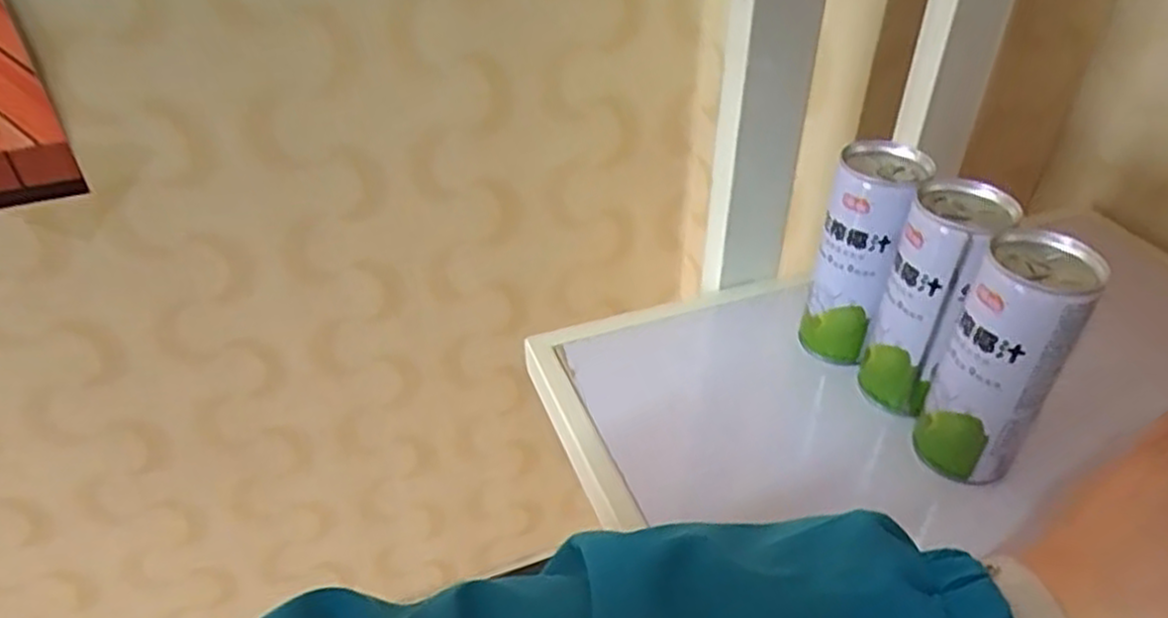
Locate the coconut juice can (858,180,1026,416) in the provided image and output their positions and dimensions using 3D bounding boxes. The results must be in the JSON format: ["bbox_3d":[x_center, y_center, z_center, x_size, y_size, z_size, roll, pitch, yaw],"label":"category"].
[{"bbox_3d":[0.194,-0.002,0.433,0.047,0.132,0.055,22,43,26],"label":"coconut juice can"}]

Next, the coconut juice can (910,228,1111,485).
[{"bbox_3d":[0.213,0.029,0.393,0.048,0.131,0.046,0,38,0],"label":"coconut juice can"}]

